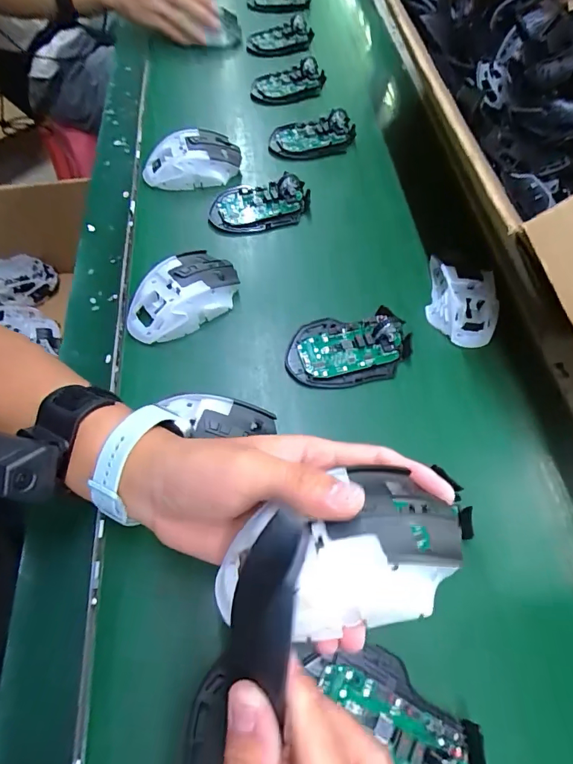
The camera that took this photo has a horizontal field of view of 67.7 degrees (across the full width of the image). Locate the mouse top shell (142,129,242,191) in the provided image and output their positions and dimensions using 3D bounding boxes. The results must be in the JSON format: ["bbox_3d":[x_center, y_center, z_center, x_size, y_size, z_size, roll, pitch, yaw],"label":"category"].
[{"bbox_3d":[-0.112,-0.262,0.506,0.111,0.034,0.066,-12,62,-8],"label":"mouse top shell"}]

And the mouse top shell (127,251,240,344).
[{"bbox_3d":[-0.101,-0.084,0.408,0.115,0.040,0.066,-33,67,-17],"label":"mouse top shell"}]

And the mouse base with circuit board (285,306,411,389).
[{"bbox_3d":[0.058,-0.031,0.393,0.113,0.026,0.068,-6,61,-4],"label":"mouse base with circuit board"}]

